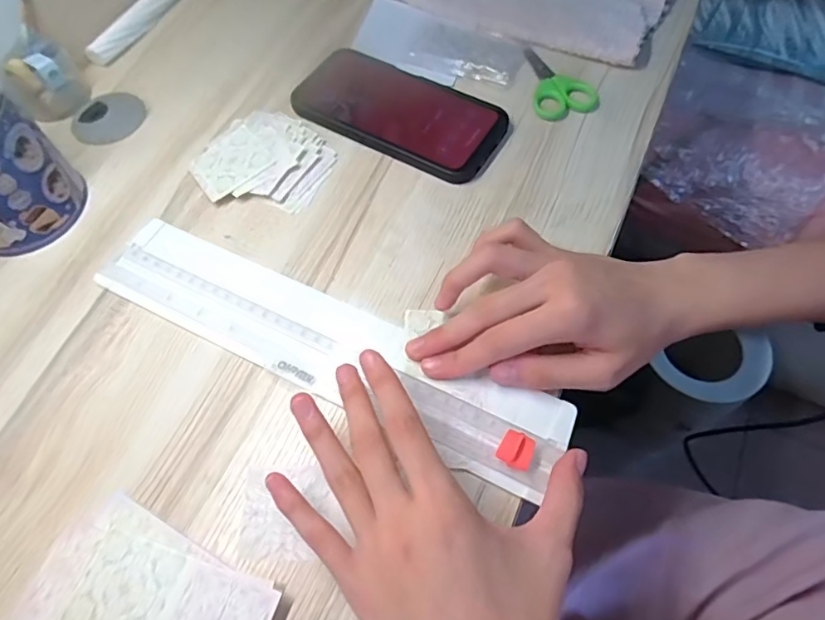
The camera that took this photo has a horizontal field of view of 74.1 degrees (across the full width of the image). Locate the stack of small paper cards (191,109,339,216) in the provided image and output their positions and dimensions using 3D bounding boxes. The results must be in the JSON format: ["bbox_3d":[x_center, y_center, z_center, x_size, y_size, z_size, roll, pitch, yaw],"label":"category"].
[{"bbox_3d":[-0.113,-0.116,0.415,0.098,0.013,0.086,18,64,13],"label":"stack of small paper cards"}]

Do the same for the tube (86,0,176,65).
[{"bbox_3d":[-0.251,-0.274,0.507,0.022,0.018,0.135,16,64,12],"label":"tube"}]

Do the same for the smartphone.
[{"bbox_3d":[-0.008,-0.155,0.428,0.163,0.017,0.077,29,67,17],"label":"smartphone"}]

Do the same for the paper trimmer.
[{"bbox_3d":[-0.059,0.017,0.341,0.315,0.009,0.060,24,66,15],"label":"paper trimmer"}]

